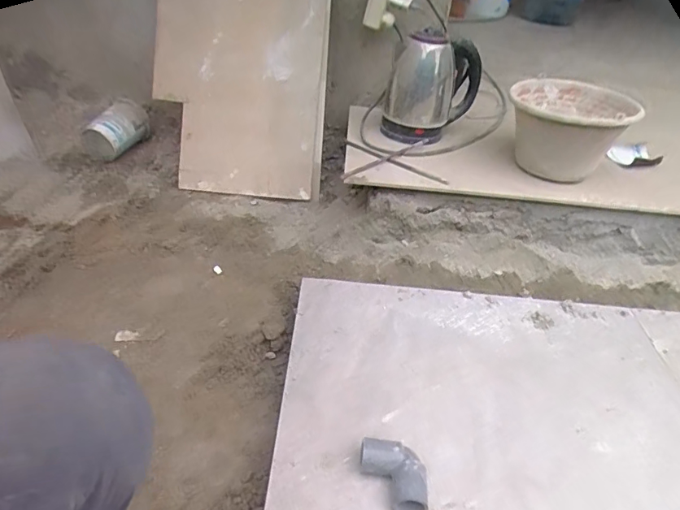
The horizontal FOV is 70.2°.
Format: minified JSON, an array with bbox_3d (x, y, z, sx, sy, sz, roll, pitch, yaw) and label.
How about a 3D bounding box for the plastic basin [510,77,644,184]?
[{"bbox_3d":[0.487,-0.268,1.061,0.238,0.156,0.222,13,38,9],"label":"plastic basin"}]

